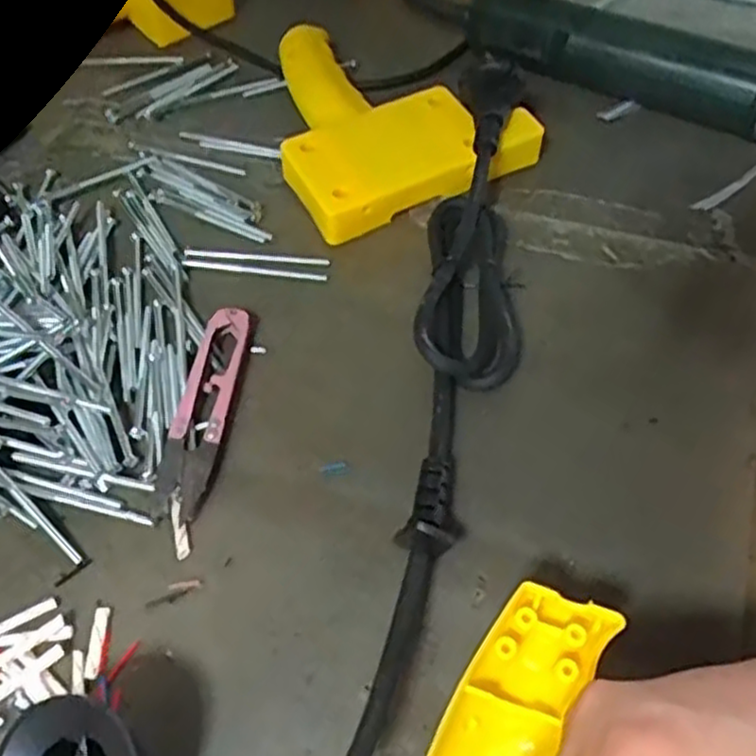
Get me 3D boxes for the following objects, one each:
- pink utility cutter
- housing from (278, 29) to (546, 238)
[{"bbox_3d":[-0.072,0.010,0.309,0.021,0.008,0.097,4,56,4],"label":"pink utility cutter"},{"bbox_3d":[-0.003,-0.149,0.408,0.125,0.027,0.154,-24,59,-15],"label":"housing"}]

